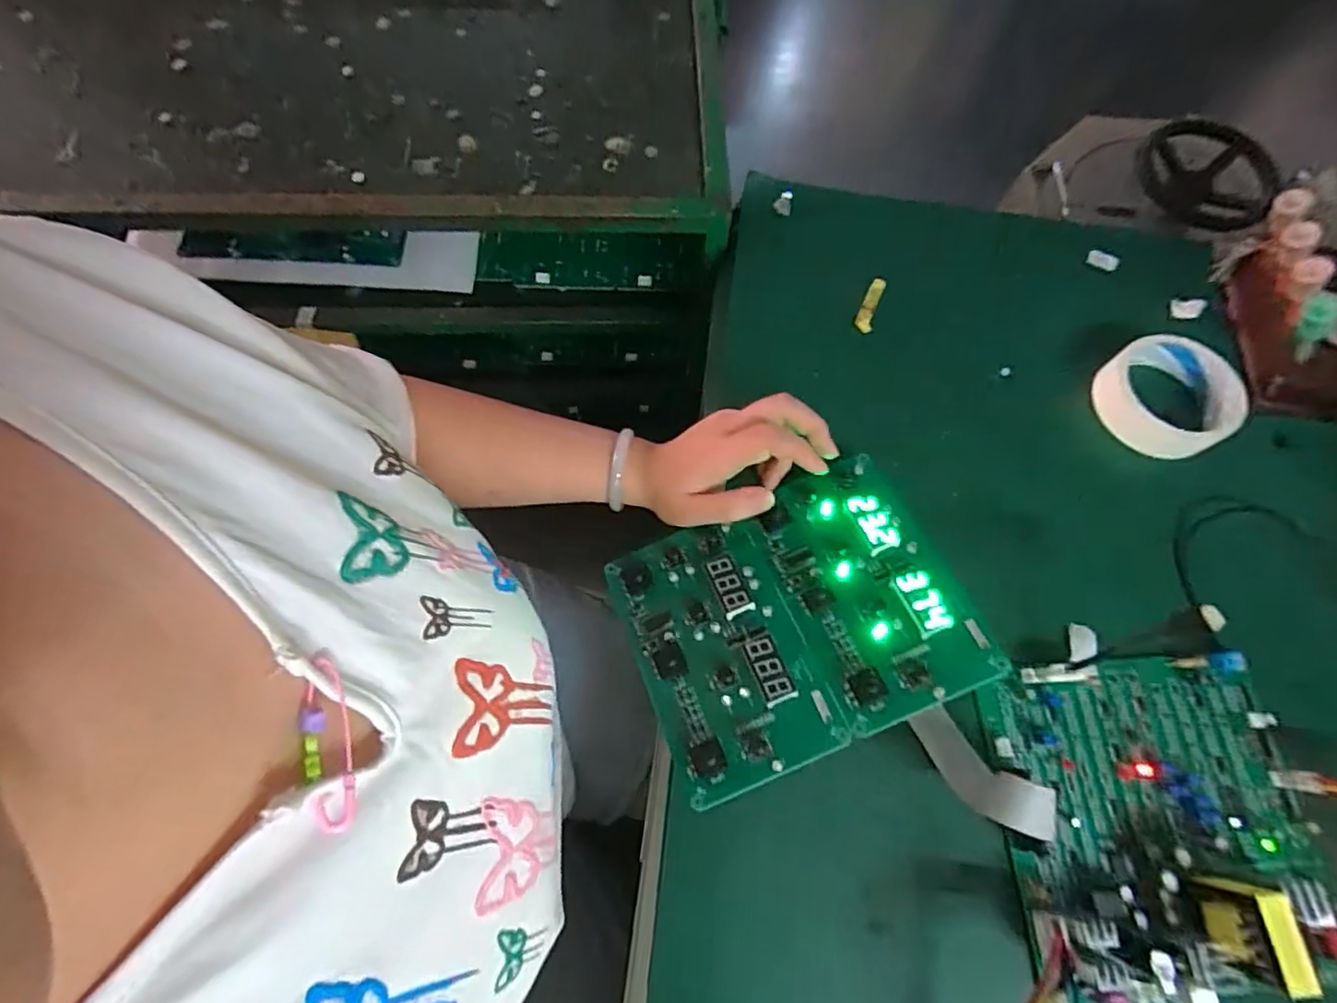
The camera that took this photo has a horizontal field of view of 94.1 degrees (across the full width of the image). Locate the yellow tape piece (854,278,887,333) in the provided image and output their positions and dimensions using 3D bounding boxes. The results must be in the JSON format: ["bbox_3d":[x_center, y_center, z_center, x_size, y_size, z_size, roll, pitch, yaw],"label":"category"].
[{"bbox_3d":[0.164,-0.161,0.507,0.014,0.004,0.050,21,75,1],"label":"yellow tape piece"}]

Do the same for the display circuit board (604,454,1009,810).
[{"bbox_3d":[0.076,0.070,0.391,0.196,0.015,0.162,-23,62,-1],"label":"display circuit board"}]

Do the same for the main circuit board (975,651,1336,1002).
[{"bbox_3d":[0.290,0.177,0.354,0.175,0.049,0.181,-2,70,-3],"label":"main circuit board"}]

